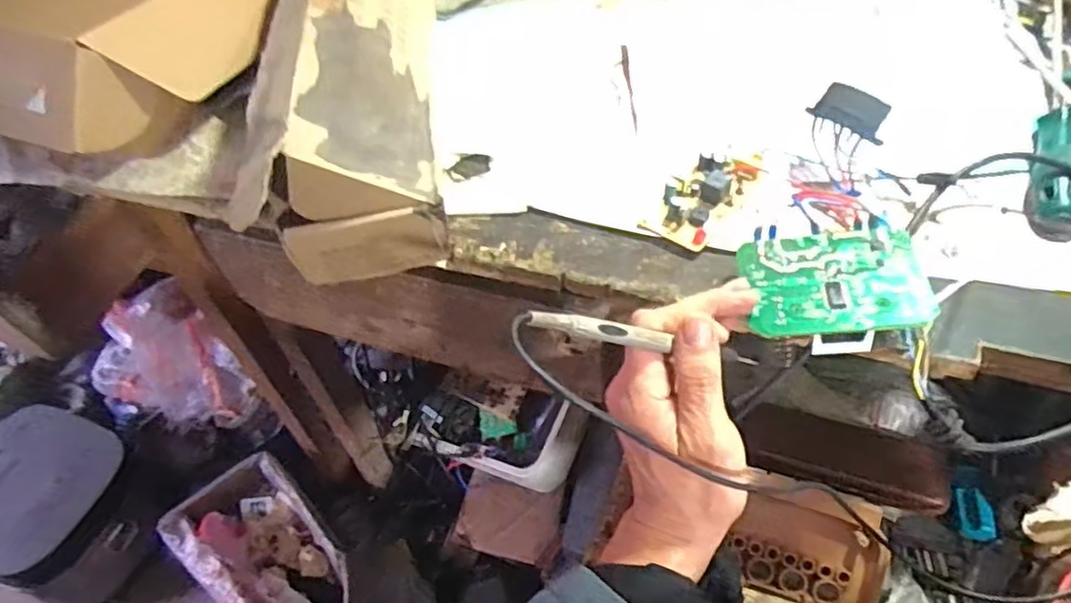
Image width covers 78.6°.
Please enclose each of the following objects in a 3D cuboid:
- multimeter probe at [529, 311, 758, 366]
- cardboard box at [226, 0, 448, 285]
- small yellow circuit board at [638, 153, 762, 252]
[{"bbox_3d":[0.062,0.021,0.329,0.146,0.009,0.011,13,44,-29],"label":"multimeter probe"},{"bbox_3d":[-0.139,-0.209,0.534,0.109,0.097,0.445,-8,51,-2],"label":"cardboard box"},{"bbox_3d":[0.118,-0.078,0.455,0.044,0.018,0.095,29,58,24],"label":"small yellow circuit board"}]

